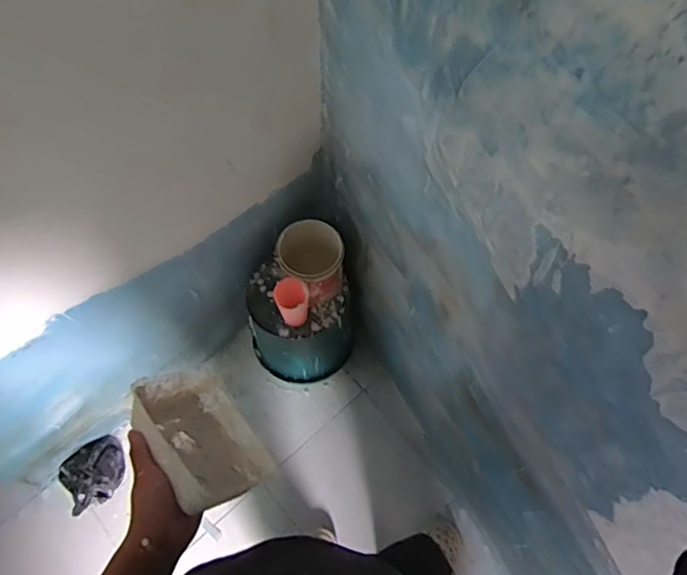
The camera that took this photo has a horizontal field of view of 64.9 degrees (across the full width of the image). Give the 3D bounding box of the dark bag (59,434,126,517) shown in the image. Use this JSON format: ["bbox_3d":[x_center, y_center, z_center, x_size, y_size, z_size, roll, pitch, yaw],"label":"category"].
[{"bbox_3d":[-0.692,0.513,1.501,0.179,0.056,0.157,-35,71,-17],"label":"dark bag"}]

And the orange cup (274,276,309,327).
[{"bbox_3d":[-0.123,0.035,1.299,0.077,0.140,0.072,1,65,-2],"label":"orange cup"}]

